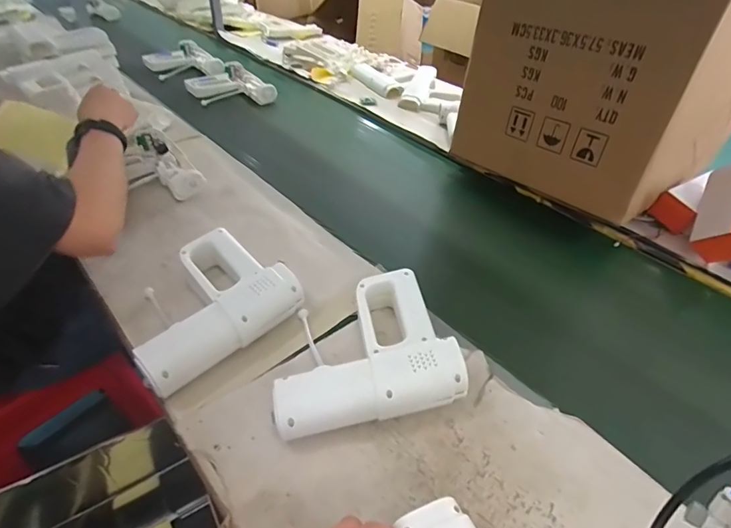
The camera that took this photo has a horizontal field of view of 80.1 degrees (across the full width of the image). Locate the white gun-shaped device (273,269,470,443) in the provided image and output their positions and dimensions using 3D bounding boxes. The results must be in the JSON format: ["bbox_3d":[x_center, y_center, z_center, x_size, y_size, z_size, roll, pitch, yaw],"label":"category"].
[{"bbox_3d":[-0.008,0.103,0.531,0.205,0.069,0.183,-8,42,-11],"label":"white gun-shaped device"}]

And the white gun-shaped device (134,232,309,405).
[{"bbox_3d":[-0.220,0.049,0.582,0.211,0.062,0.187,-32,52,-32],"label":"white gun-shaped device"}]

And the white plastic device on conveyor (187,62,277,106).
[{"bbox_3d":[-0.408,-0.517,1.258,0.263,0.047,0.182,34,51,31],"label":"white plastic device on conveyor"}]

